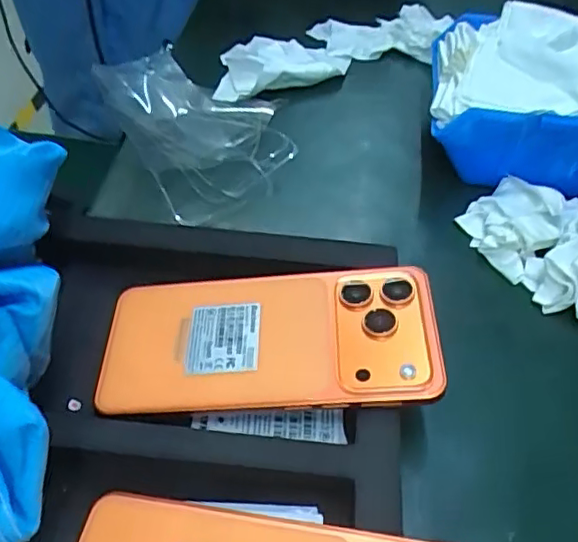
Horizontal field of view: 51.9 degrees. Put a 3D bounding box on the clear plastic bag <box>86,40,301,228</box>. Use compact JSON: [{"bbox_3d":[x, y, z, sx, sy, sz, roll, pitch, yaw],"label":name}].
[{"bbox_3d":[-0.066,-0.108,0.442,0.106,0.033,0.163,-22,56,-20],"label":"clear plastic bag"}]

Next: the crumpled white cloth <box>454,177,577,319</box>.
[{"bbox_3d":[0.164,-0.021,0.361,0.077,0.033,0.097,-26,58,-23],"label":"crumpled white cloth"}]

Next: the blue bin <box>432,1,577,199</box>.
[{"bbox_3d":[0.168,-0.122,0.409,0.138,0.066,0.116,12,51,6],"label":"blue bin"}]

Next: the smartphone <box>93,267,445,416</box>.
[{"bbox_3d":[-0.012,0.034,0.293,0.163,0.009,0.074,-5,51,8],"label":"smartphone"}]

